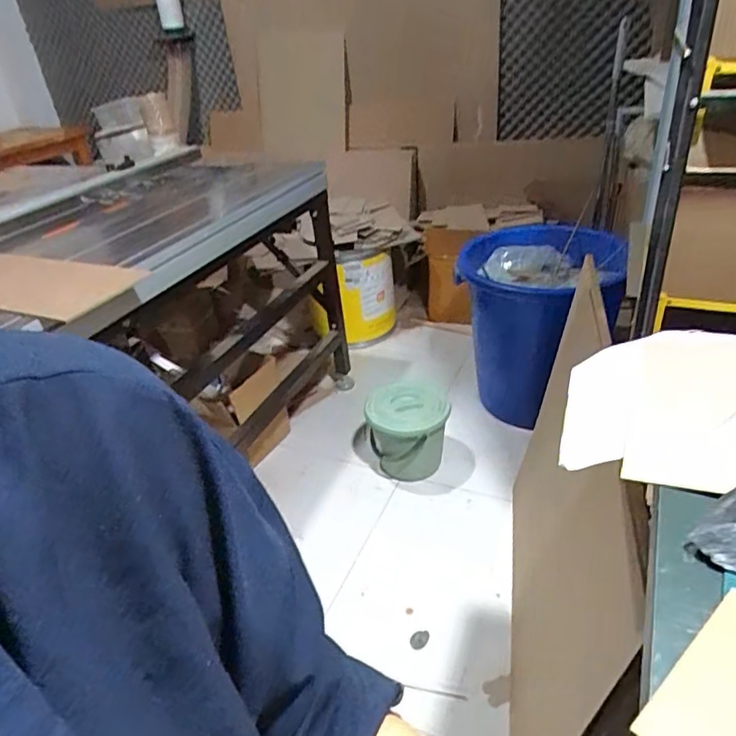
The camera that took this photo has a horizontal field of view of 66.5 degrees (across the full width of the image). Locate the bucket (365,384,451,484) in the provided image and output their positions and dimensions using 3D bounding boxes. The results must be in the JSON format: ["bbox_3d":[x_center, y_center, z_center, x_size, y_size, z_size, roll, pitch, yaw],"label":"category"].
[{"bbox_3d":[0.110,0.190,1.534,0.224,0.240,0.187,-4,32,4],"label":"bucket"}]

